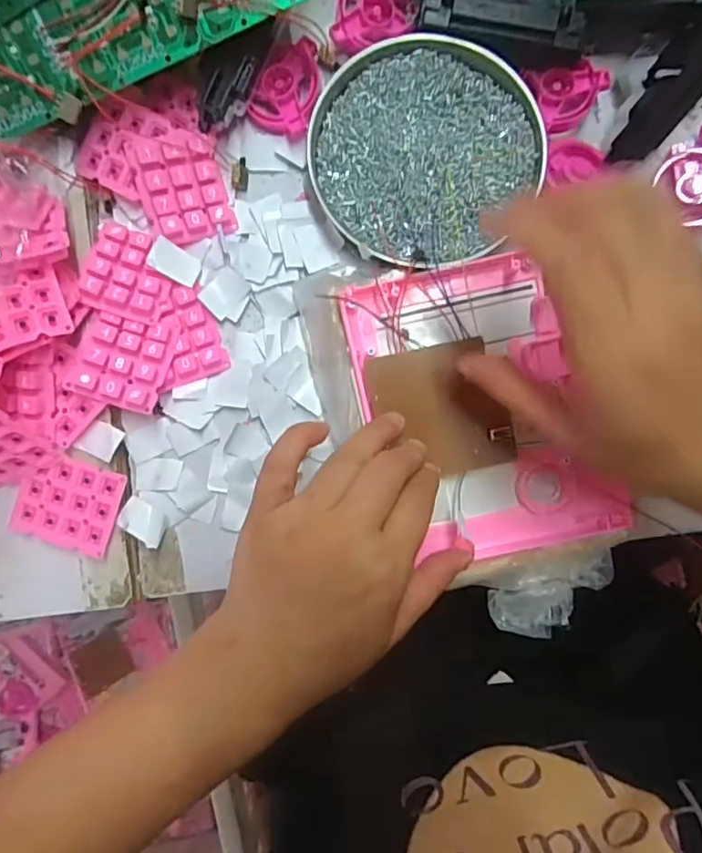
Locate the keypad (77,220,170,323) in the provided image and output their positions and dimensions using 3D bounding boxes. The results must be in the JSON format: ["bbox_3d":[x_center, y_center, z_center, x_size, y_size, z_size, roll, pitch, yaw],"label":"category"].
[{"bbox_3d":[-0.132,-0.093,0.333,0.046,0.008,0.057,12,68,-14],"label":"keypad"}]

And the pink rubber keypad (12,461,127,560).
[{"bbox_3d":[-0.167,0.046,0.331,0.058,0.011,0.049,17,91,0],"label":"pink rubber keypad"}]

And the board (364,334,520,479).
[{"bbox_3d":[0.050,-0.009,0.312,0.070,0.009,0.072,-12,96,10],"label":"board"}]

